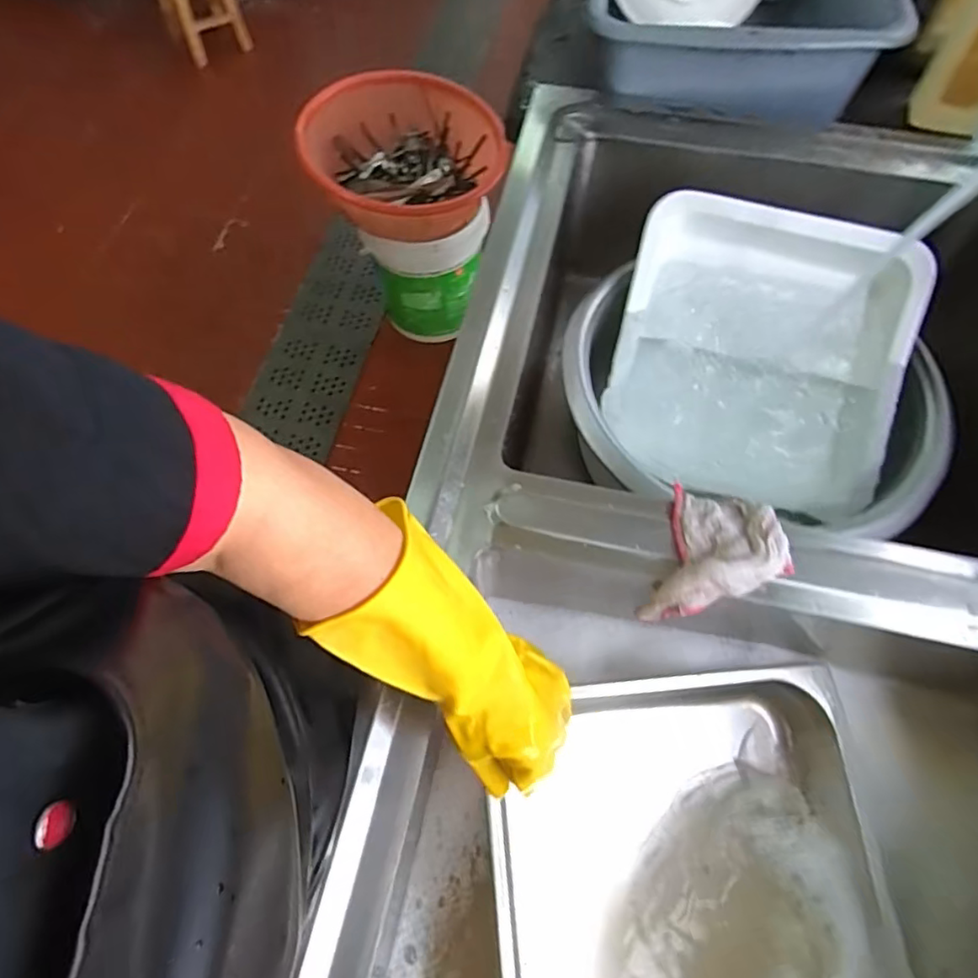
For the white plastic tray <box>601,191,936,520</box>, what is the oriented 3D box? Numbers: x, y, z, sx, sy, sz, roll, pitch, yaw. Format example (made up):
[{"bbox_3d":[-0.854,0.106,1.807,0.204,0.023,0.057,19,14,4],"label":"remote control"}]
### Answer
[{"bbox_3d":[0.307,-0.152,0.698,0.309,0.069,0.323,17,81,10],"label":"white plastic tray"}]

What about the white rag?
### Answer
[{"bbox_3d":[0.191,0.062,0.507,0.095,0.073,0.108,20,65,9],"label":"white rag"}]

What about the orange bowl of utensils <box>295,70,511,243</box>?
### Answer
[{"bbox_3d":[-0.176,-0.717,1.305,0.414,0.131,0.406,0,63,-1],"label":"orange bowl of utensils"}]

